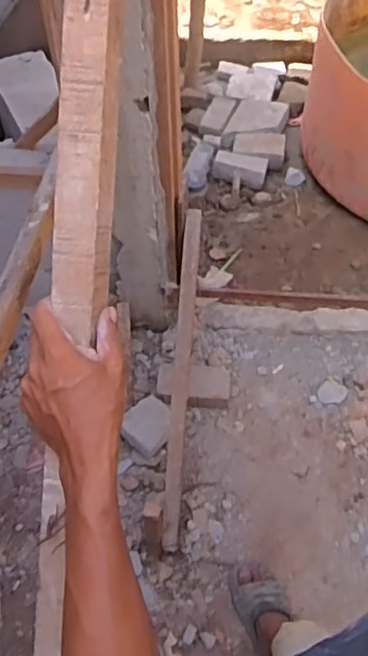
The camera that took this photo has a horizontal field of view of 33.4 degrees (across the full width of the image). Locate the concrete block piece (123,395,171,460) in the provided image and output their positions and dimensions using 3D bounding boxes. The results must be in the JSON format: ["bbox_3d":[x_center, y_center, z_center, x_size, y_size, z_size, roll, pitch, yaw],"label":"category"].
[{"bbox_3d":[-0.093,0.262,1.659,0.126,0.030,0.142,40,78,7],"label":"concrete block piece"}]

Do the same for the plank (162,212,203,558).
[{"bbox_3d":[-0.005,0.116,1.493,0.043,0.045,0.822,4,85,4],"label":"plank"}]

